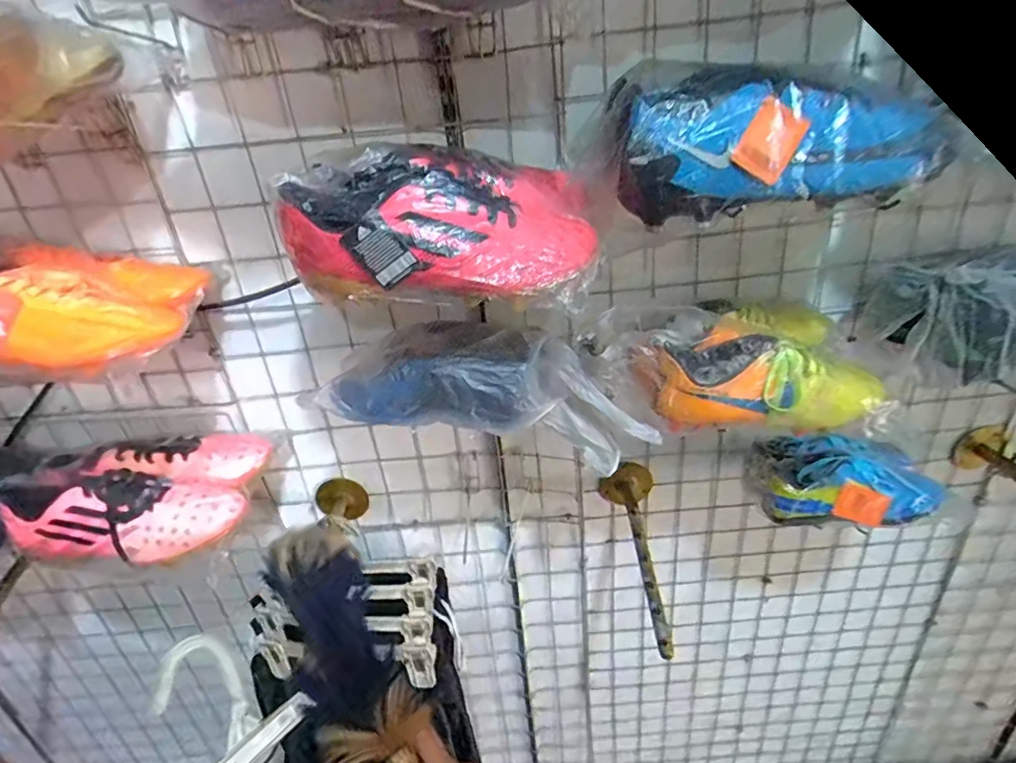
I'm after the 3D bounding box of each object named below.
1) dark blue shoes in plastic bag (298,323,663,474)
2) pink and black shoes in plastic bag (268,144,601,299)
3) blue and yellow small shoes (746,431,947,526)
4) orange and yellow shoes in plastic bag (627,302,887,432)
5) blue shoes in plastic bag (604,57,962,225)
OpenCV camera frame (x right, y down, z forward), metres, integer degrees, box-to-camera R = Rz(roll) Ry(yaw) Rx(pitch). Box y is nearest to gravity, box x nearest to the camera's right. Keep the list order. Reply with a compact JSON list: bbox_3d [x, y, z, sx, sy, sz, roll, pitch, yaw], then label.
[{"bbox_3d":[-0.019,-0.001,0.541,0.311,0.112,0.091,9,28,-3],"label":"dark blue shoes in plastic bag"},{"bbox_3d":[-0.050,-0.143,0.453,0.230,0.102,0.143,1,29,14],"label":"pink and black shoes in plastic bag"},{"bbox_3d":[0.395,0.111,0.634,0.192,0.079,0.089,3,29,16],"label":"blue and yellow small shoes"},{"bbox_3d":[0.238,-0.026,0.539,0.220,0.087,0.139,-1,28,10],"label":"orange and yellow shoes in plastic bag"},{"bbox_3d":[0.206,-0.194,0.421,0.237,0.108,0.095,-3,28,5],"label":"blue shoes in plastic bag"}]

